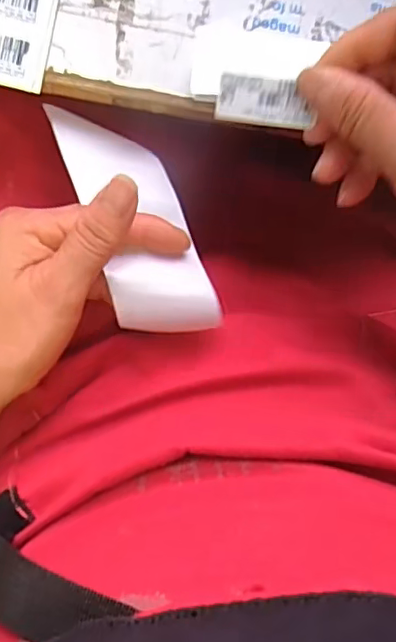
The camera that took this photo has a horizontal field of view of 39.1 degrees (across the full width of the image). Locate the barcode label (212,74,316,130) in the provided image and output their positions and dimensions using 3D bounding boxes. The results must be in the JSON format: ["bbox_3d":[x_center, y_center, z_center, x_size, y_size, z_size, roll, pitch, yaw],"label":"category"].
[{"bbox_3d":[0.029,-0.098,0.249,0.041,0.004,0.019,8,110,3],"label":"barcode label"}]

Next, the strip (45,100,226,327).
[{"bbox_3d":[-0.034,-0.057,0.294,0.050,0.019,0.138,-22,77,-6],"label":"strip"}]

